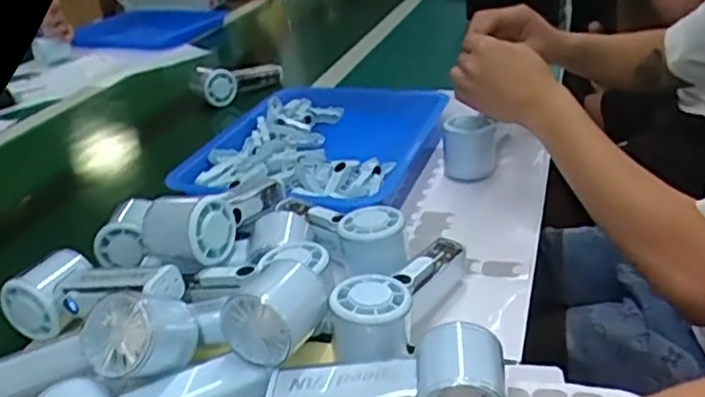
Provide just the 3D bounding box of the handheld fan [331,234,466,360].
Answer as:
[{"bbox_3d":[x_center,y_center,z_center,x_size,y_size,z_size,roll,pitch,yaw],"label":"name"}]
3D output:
[{"bbox_3d":[0.039,0.071,0.523,0.057,0.061,0.146,8,32,24],"label":"handheld fan"}]

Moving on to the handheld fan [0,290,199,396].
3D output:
[{"bbox_3d":[-0.184,0.106,0.459,0.140,0.068,0.062,-17,27,10],"label":"handheld fan"}]

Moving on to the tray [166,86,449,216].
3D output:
[{"bbox_3d":[-0.036,-0.069,0.850,0.252,0.050,0.355,5,31,20],"label":"tray"}]

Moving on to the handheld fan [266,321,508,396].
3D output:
[{"bbox_3d":[0.021,0.121,0.430,0.147,0.063,0.049,-2,29,8],"label":"handheld fan"}]

